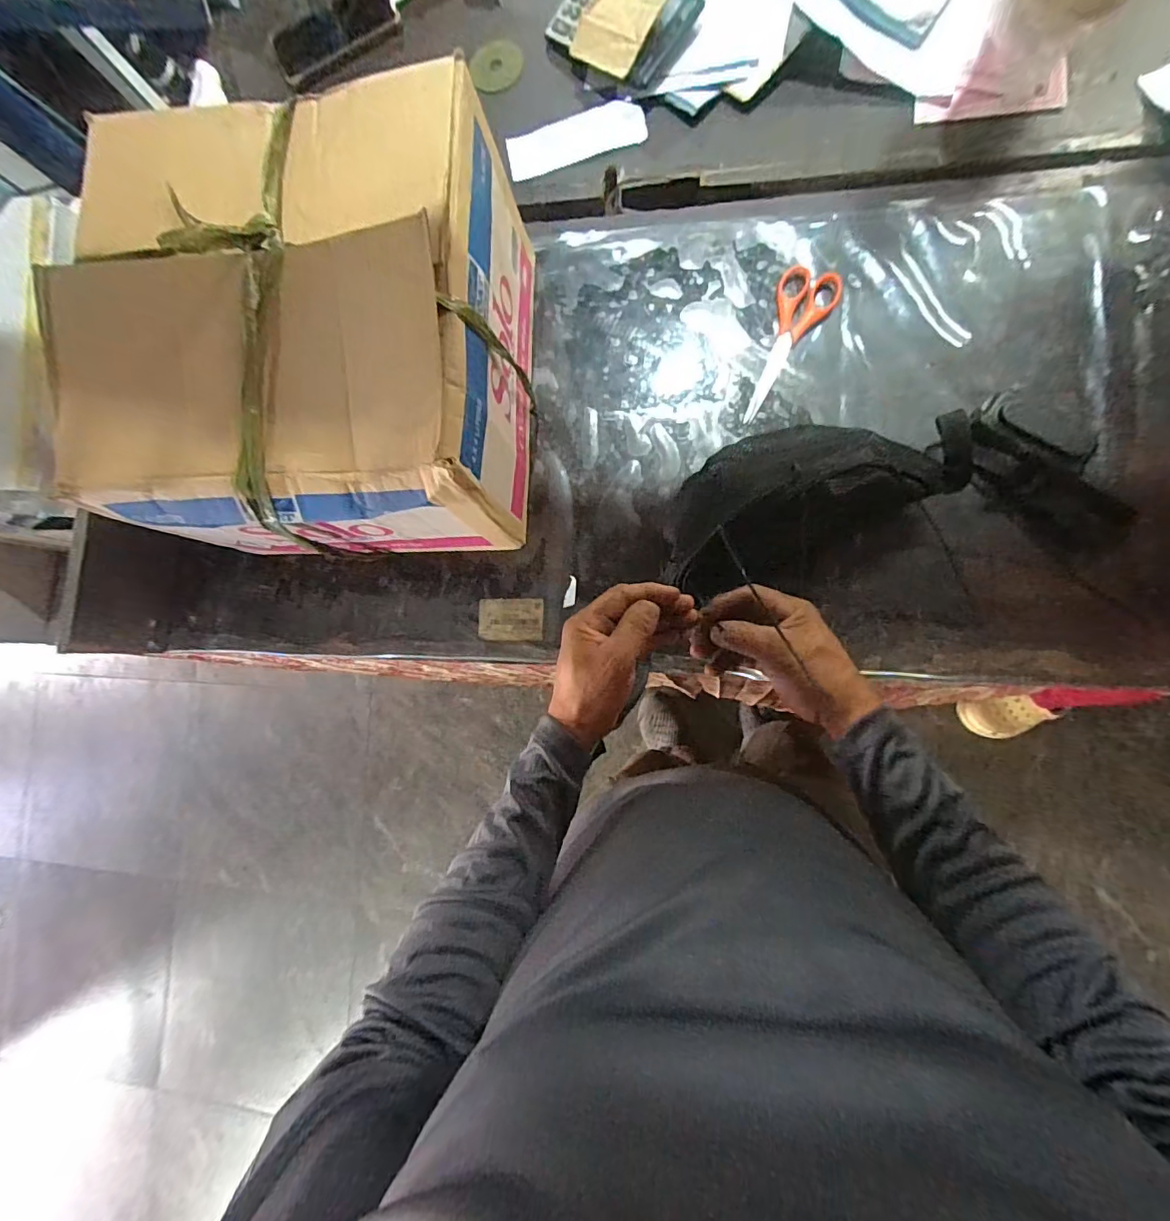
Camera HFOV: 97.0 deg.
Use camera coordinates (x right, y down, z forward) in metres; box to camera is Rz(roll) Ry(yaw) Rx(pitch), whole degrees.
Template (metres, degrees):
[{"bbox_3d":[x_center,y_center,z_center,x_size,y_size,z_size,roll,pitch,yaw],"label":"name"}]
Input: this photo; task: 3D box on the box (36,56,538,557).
[{"bbox_3d":[-0.251,-0.252,0.524,0.351,0.252,0.355,0,86,9],"label":"box"}]

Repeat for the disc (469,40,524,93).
[{"bbox_3d":[-0.114,-0.697,0.661,0.069,0.008,0.076,-22,83,7],"label":"disc"}]

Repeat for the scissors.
[{"bbox_3d":[0.225,-0.292,0.572,0.064,0.007,0.179,21,89,10],"label":"scissors"}]

